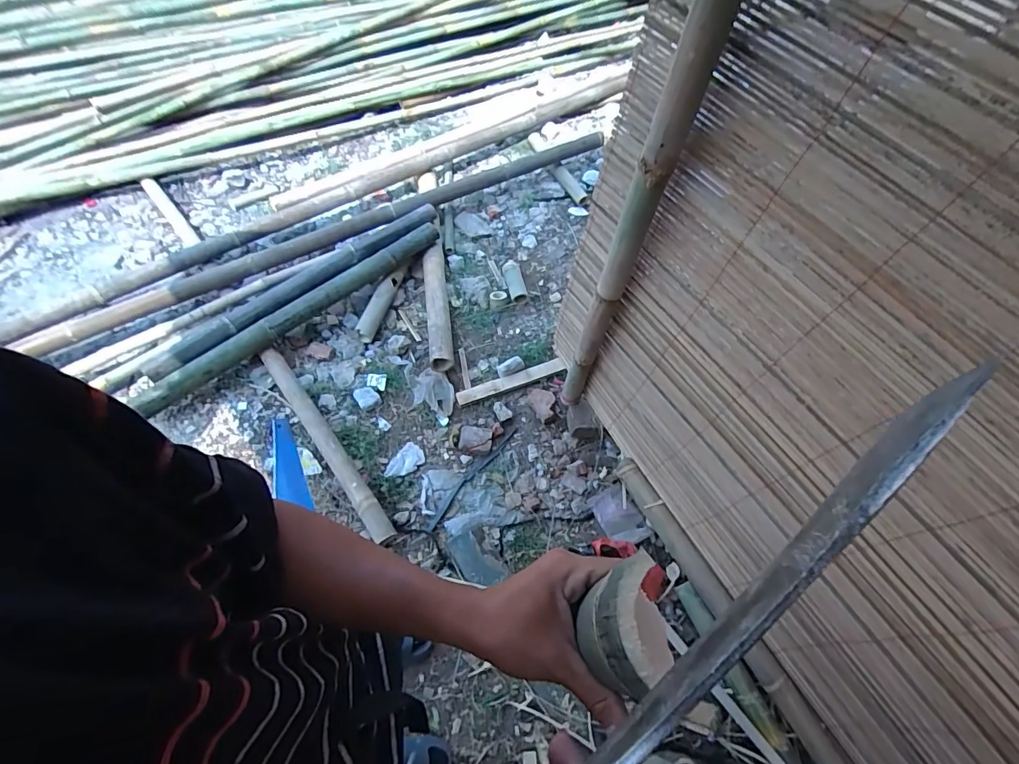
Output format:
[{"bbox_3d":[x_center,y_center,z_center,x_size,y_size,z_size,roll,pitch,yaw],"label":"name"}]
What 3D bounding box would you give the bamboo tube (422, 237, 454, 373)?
[{"bbox_3d":[-0.283,-0.320,1.798,0.087,0.078,0.622,-4,60,-9],"label":"bamboo tube"}]

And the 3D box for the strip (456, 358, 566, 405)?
[{"bbox_3d":[0.004,-0.002,1.673,0.399,0.011,0.052,-19,75,-6],"label":"strip"}]

